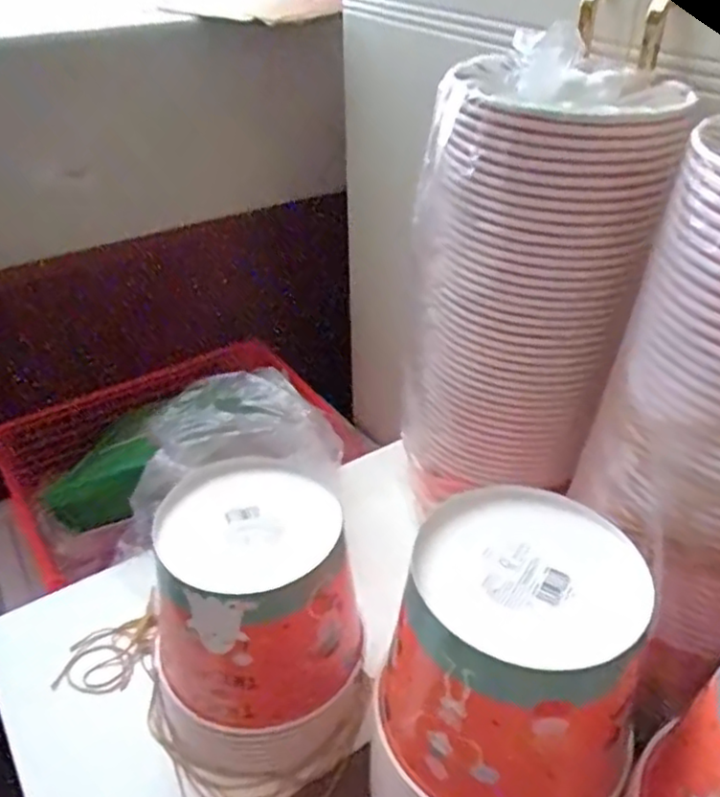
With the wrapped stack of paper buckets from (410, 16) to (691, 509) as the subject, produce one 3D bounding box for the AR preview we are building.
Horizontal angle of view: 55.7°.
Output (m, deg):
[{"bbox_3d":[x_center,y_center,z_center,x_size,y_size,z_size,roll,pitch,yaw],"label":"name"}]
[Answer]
[{"bbox_3d":[0.137,-0.087,0.565,0.173,0.340,0.141,18,40,23],"label":"wrapped stack of paper buckets"}]

